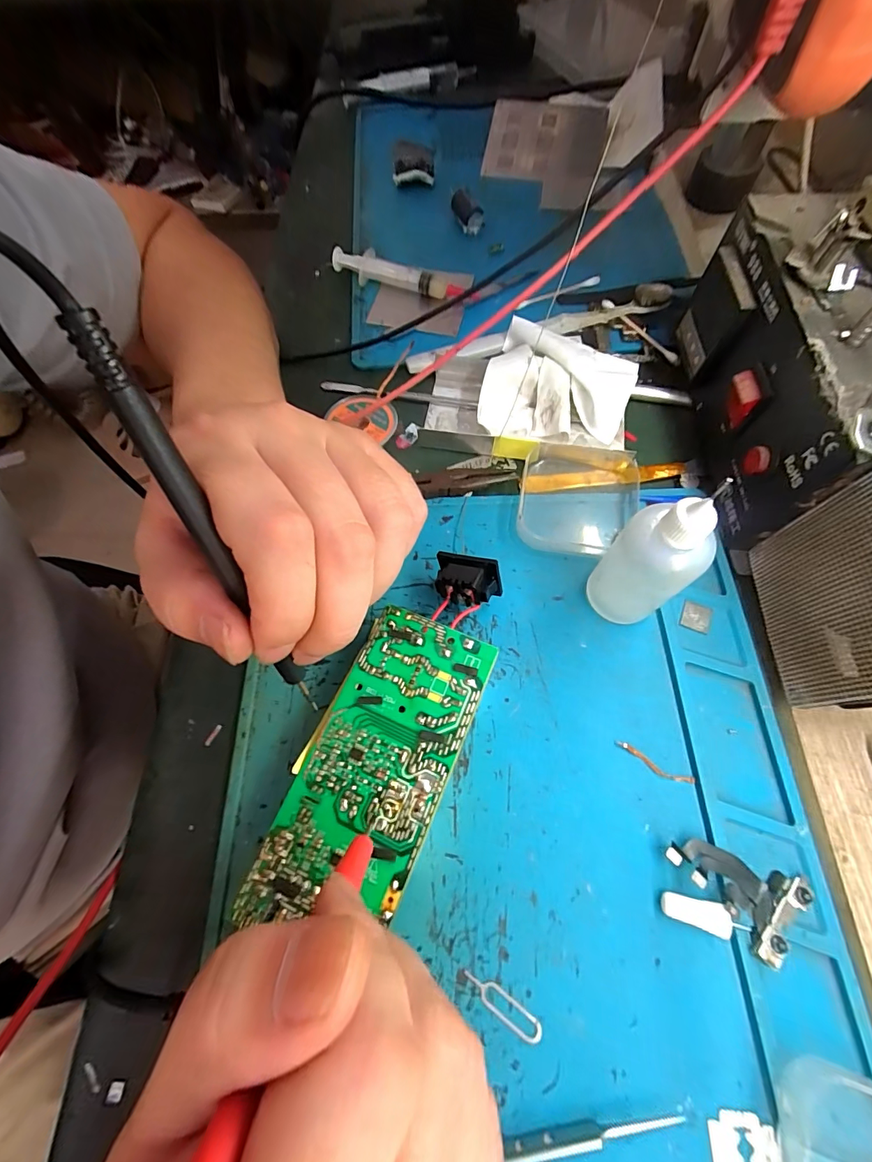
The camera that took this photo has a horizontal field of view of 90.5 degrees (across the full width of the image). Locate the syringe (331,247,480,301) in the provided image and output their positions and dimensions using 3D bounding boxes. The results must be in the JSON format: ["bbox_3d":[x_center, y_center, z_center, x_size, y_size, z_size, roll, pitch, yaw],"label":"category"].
[{"bbox_3d":[-0.025,-0.219,0.317,0.116,0.021,0.018,27,70,12],"label":"syringe"}]

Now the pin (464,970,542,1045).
[{"bbox_3d":[0.025,0.160,0.162,0.033,0.004,0.009,33,71,14],"label":"pin"}]

